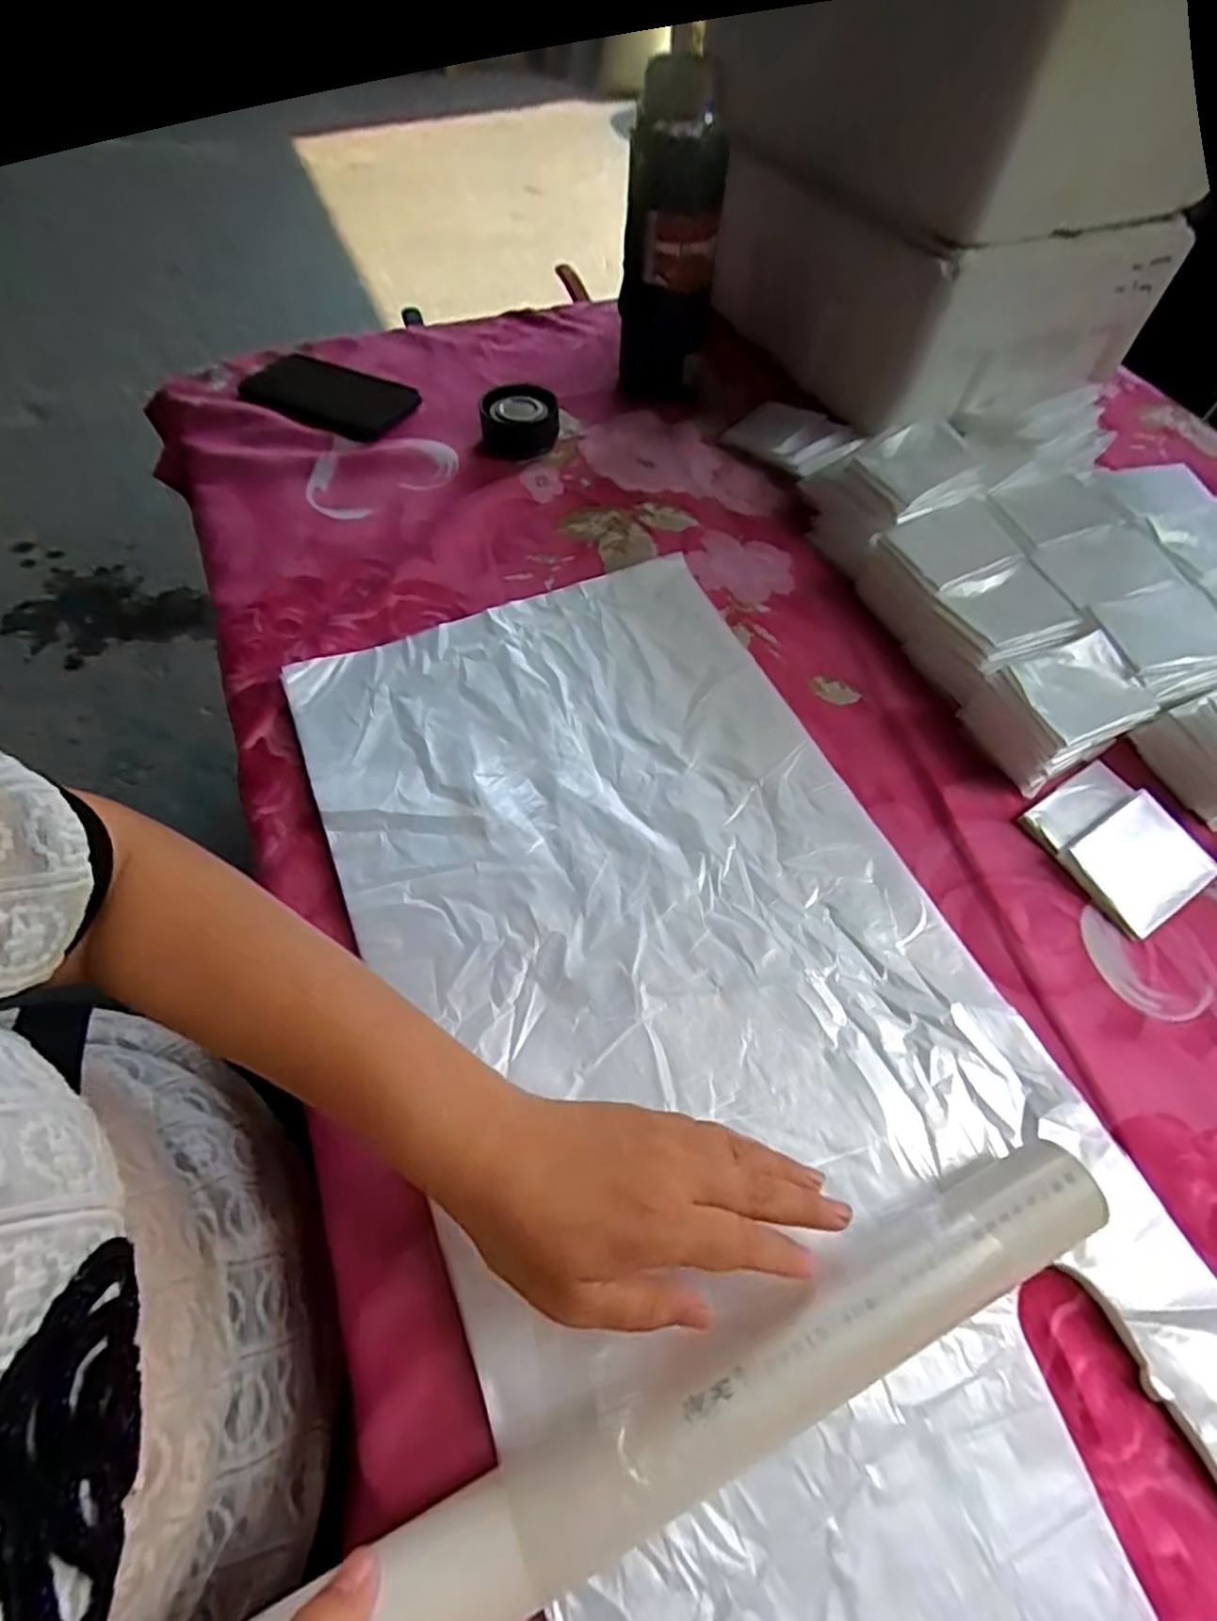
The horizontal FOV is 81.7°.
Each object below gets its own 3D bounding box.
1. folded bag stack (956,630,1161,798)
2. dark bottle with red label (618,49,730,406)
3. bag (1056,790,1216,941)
[{"bbox_3d":[0.293,-0.064,0.463,0.090,0.058,0.069,-23,61,-16],"label":"folded bag stack"},{"bbox_3d":[0.052,-0.464,0.590,0.078,0.232,0.094,5,57,1],"label":"dark bottle with red label"},{"bbox_3d":[0.321,0.032,0.424,0.082,0.011,0.062,-28,63,-19],"label":"bag"}]

